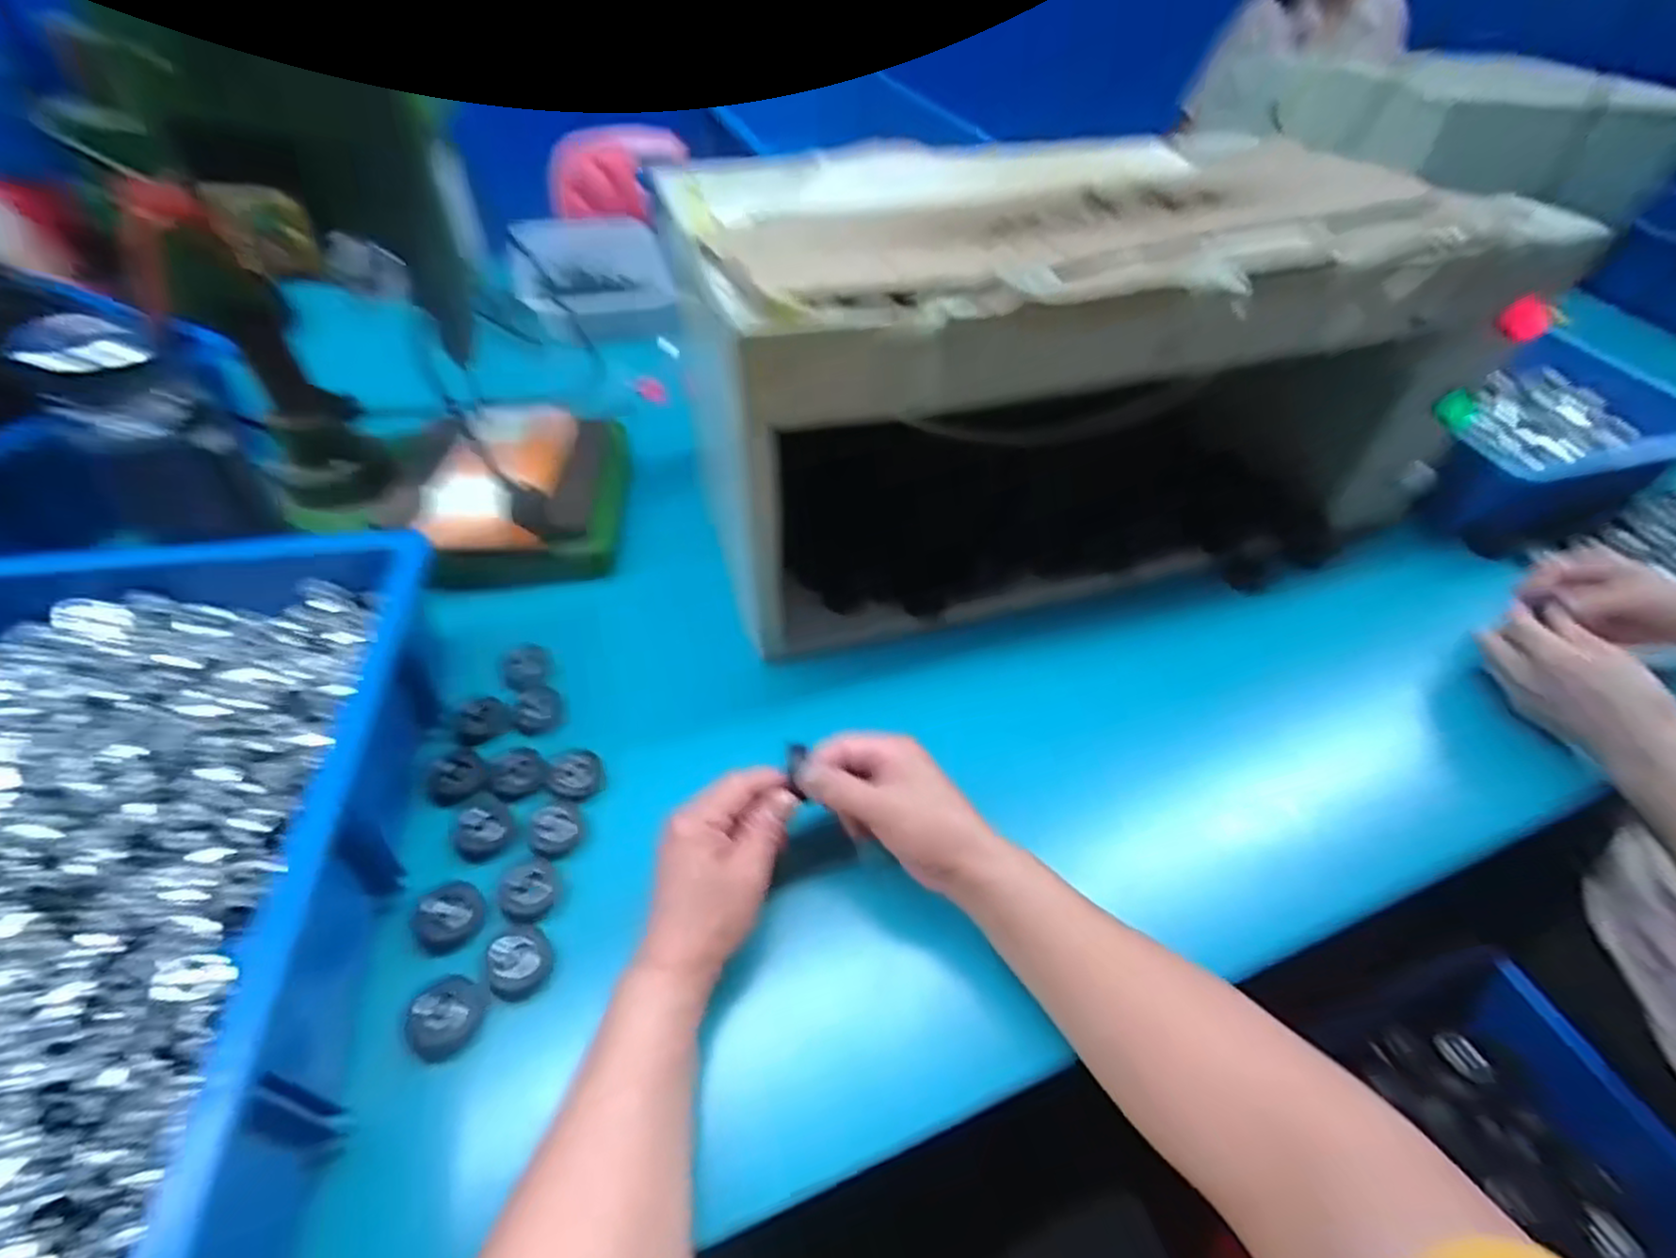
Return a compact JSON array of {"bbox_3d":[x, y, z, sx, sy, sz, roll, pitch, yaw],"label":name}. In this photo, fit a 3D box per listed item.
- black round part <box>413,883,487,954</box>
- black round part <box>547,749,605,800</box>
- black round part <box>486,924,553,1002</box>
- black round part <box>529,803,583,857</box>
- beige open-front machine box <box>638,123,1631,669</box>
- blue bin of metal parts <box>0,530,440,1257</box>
[{"bbox_3d":[-0.226,0.166,0.410,0.036,0.010,0.038,3,47,-3],"label":"black round part"},{"bbox_3d":[-0.180,0.100,0.484,0.035,0.009,0.034,3,47,-3],"label":"black round part"},{"bbox_3d":[-0.178,0.184,0.395,0.032,0.014,0.039,-12,50,-15],"label":"black round part"},{"bbox_3d":[-0.182,0.129,0.455,0.031,0.007,0.036,-22,53,-23],"label":"black round part"},{"bbox_3d":[0.243,-0.191,0.609,0.670,0.272,0.189,-11,50,-15],"label":"beige open-front machine box"},{"bbox_3d":[-0.407,0.117,0.363,0.316,0.098,0.447,-5,48,-10],"label":"blue bin of metal parts"}]

